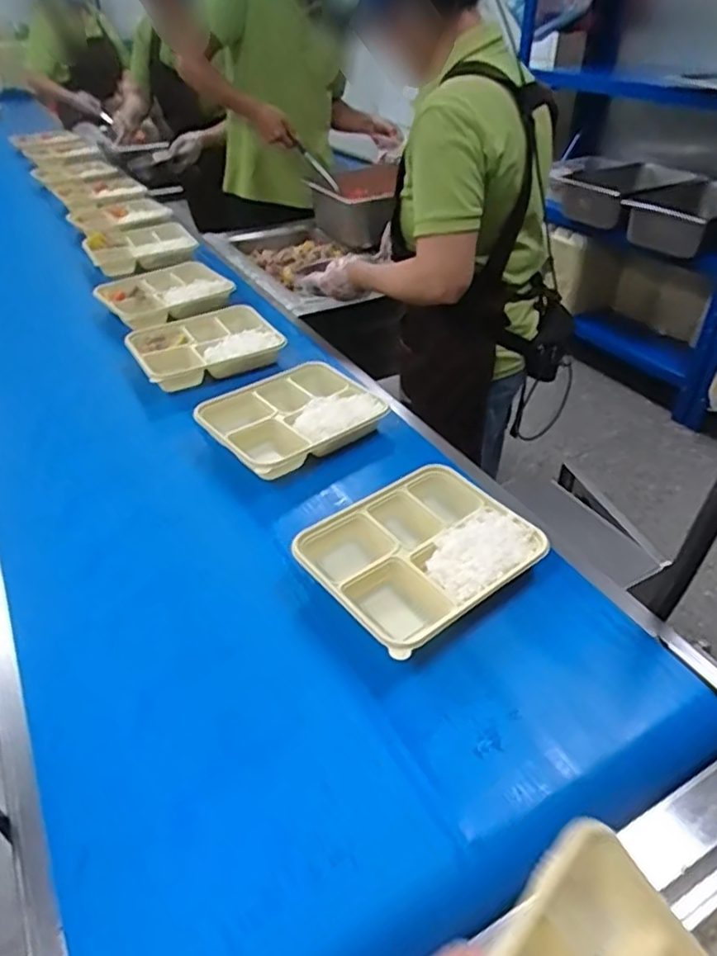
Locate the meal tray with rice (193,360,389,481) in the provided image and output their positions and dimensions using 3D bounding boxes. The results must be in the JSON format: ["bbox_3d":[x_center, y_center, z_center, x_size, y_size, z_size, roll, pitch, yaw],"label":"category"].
[{"bbox_3d":[-0.103,-0.094,1.017,0.255,0.061,0.216,-28,48,-29],"label":"meal tray with rice"}]

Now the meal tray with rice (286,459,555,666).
[{"bbox_3d":[0.077,0.090,0.764,0.264,0.056,0.202,-28,48,-28],"label":"meal tray with rice"}]

